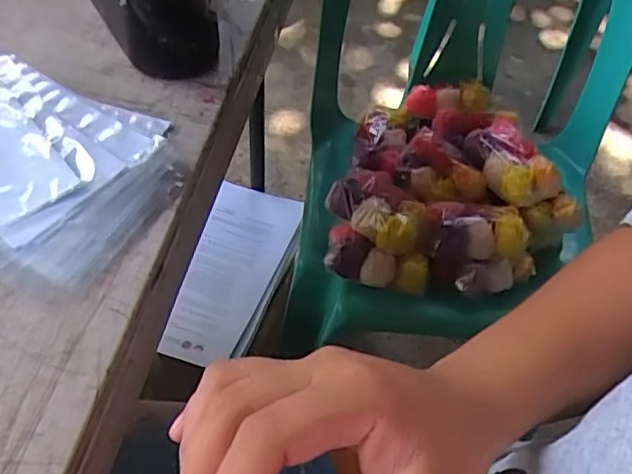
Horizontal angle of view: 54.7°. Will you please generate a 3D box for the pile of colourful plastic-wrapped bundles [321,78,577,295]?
[{"bbox_3d":[0.159,-0.076,0.750,0.273,0.077,0.302,8,52,-2],"label":"pile of colourful plastic-wrapped bundles"}]

